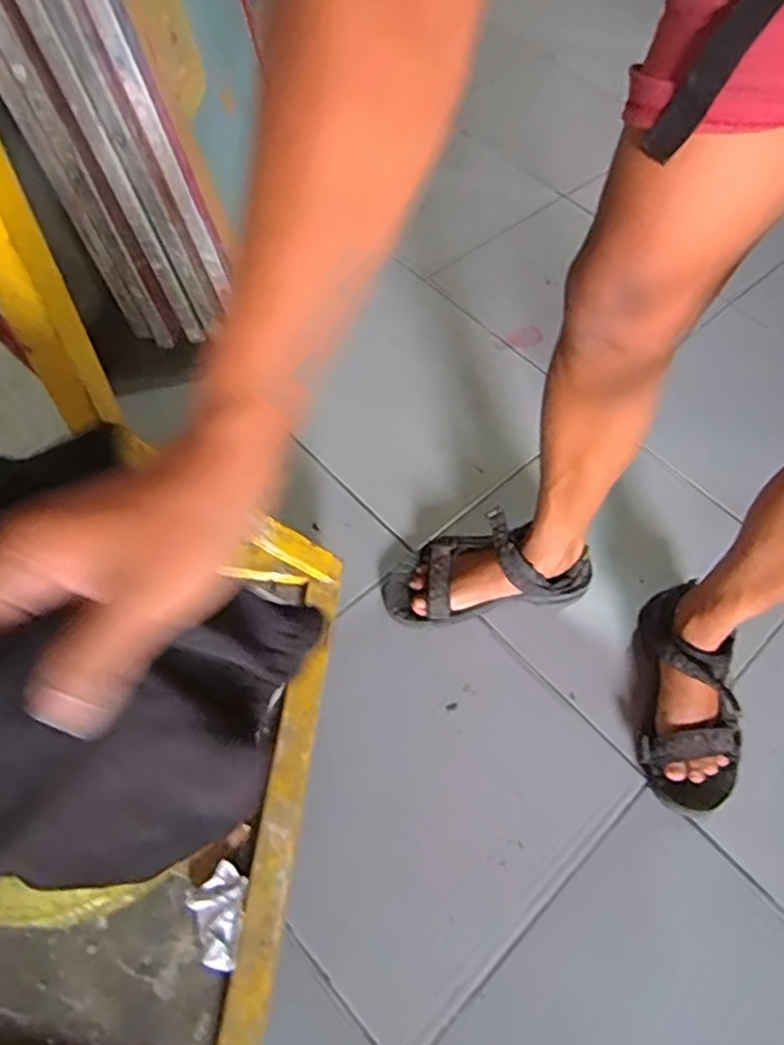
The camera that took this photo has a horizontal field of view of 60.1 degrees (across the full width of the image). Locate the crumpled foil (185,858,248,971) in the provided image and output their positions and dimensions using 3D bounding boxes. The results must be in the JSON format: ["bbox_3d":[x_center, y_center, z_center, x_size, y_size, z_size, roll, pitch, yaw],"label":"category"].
[{"bbox_3d":[-0.164,0.361,0.627,0.052,0.019,0.084,2,59,-2],"label":"crumpled foil"}]

